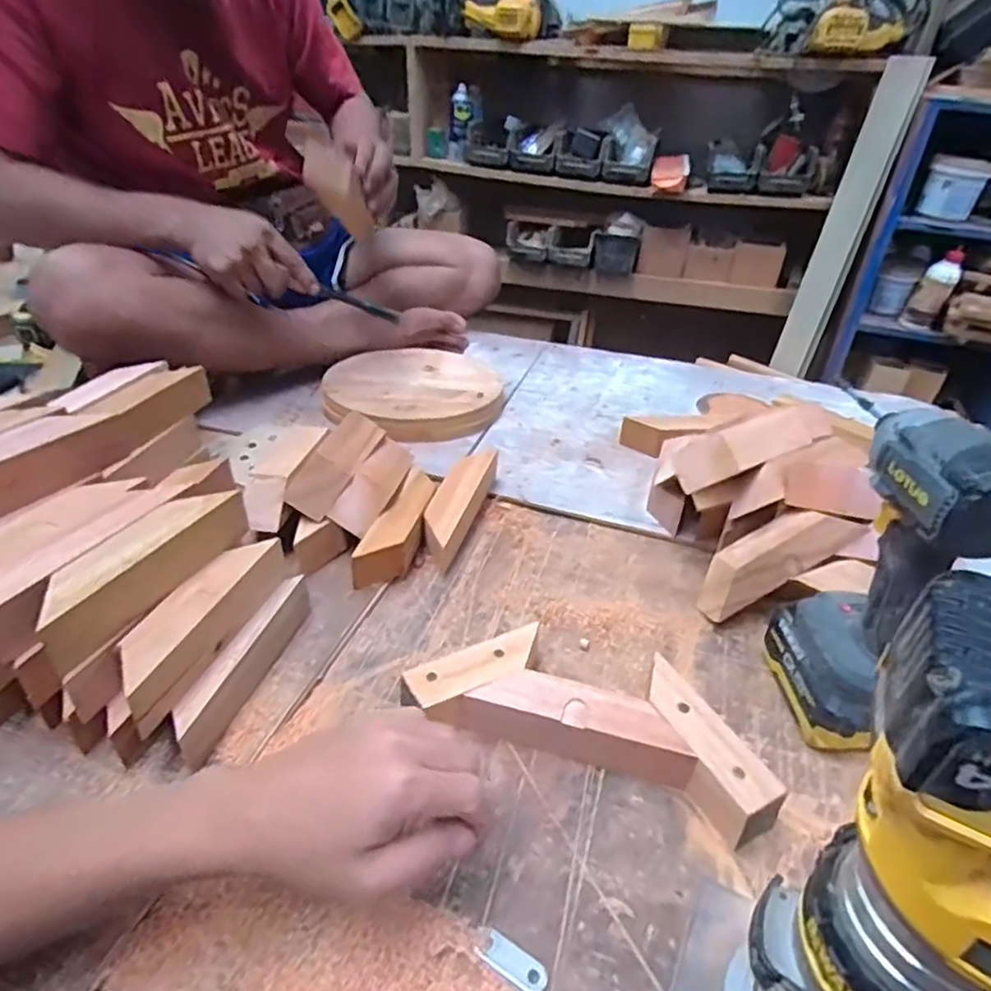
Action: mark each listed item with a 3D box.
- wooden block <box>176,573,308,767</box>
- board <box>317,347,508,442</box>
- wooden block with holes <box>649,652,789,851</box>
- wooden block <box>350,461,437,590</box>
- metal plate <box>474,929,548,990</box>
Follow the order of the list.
[{"bbox_3d":[-0.182,0.123,0.470,0.020,0.044,0.156,11,36,11],"label":"wooden block"},{"bbox_3d":[-0.111,-0.150,0.853,0.226,0.042,0.231,2,35,-1],"label":"board"},{"bbox_3d":[0.140,0.174,0.439,0.038,0.041,0.119,-17,40,-27],"label":"wooden block with holes"},{"bbox_3d":[-0.089,0.031,0.616,0.038,0.045,0.145,12,36,12],"label":"wooden block"},{"bbox_3d":[0.010,0.256,0.348,0.040,0.004,0.017,20,38,22],"label":"metal plate"}]

